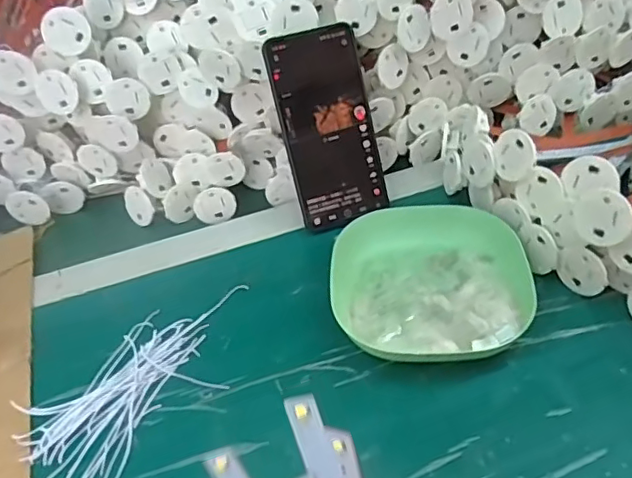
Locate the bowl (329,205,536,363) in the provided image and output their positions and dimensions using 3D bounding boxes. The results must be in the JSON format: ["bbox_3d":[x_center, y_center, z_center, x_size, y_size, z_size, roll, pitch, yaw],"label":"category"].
[{"bbox_3d":[0.085,0.027,0.436,0.140,0.033,0.143,-4,43,4],"label":"bowl"}]

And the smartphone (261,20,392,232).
[{"bbox_3d":[0.011,-0.094,0.488,0.079,0.163,0.010,-16,15,-8],"label":"smartphone"}]

